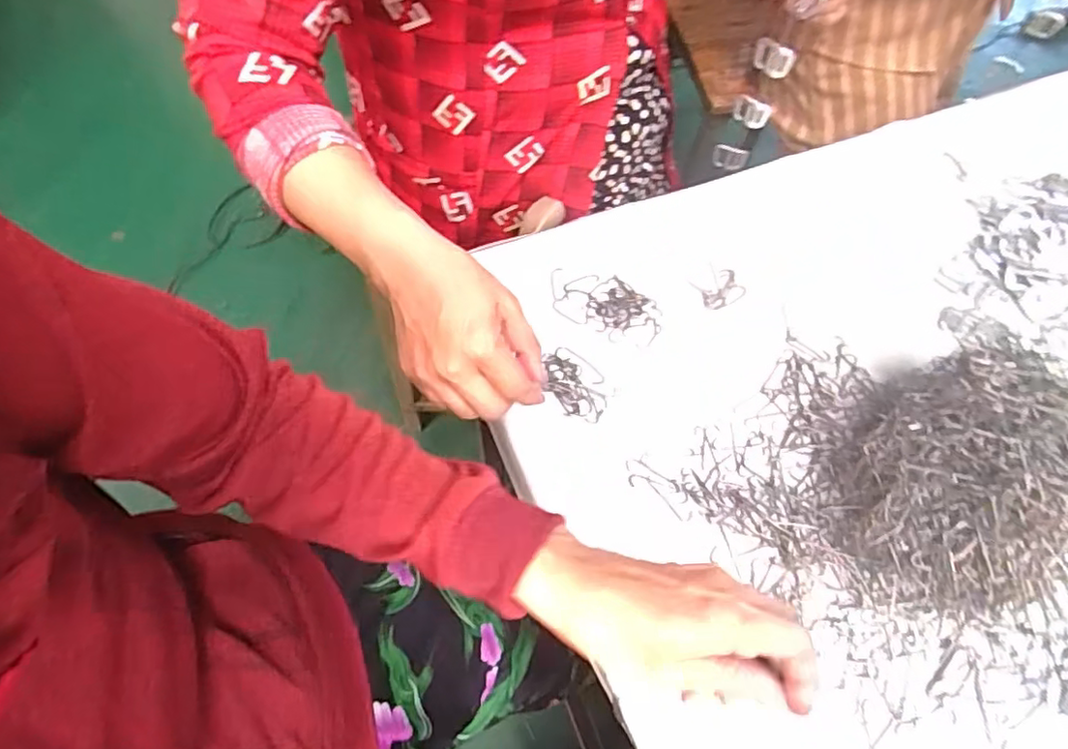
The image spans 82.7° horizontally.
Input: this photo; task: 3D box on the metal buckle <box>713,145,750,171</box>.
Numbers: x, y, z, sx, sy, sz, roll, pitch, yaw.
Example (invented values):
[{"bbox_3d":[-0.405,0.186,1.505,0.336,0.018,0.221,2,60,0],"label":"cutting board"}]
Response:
[{"bbox_3d":[0.202,-0.222,0.617,0.036,0.025,0.011,4,62,0],"label":"metal buckle"}]

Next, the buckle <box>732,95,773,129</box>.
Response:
[{"bbox_3d":[0.204,-0.246,0.570,0.033,0.024,0.011,40,68,14],"label":"buckle"}]

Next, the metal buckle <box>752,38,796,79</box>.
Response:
[{"bbox_3d":[0.206,-0.272,0.523,0.034,0.027,0.007,36,67,13],"label":"metal buckle"}]

